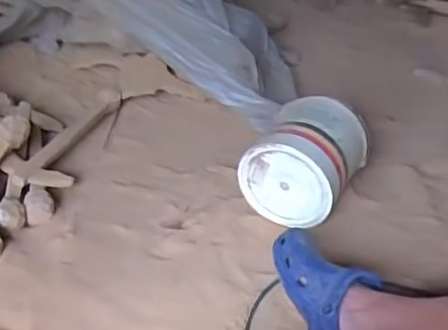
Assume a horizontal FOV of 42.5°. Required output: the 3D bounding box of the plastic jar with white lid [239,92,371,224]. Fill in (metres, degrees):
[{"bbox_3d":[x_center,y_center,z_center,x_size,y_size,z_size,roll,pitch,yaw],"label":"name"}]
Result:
[{"bbox_3d":[0.149,-0.016,1.061,0.173,0.169,0.187,18,35,21],"label":"plastic jar with white lid"}]

